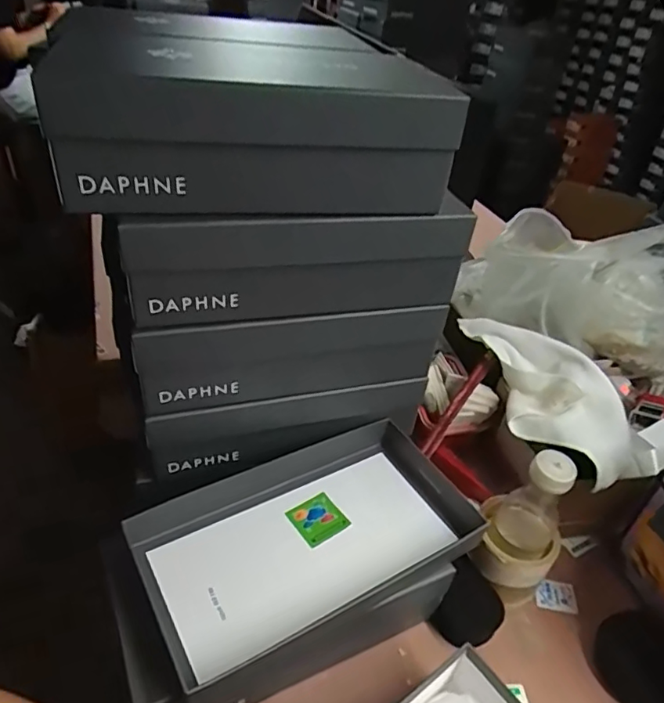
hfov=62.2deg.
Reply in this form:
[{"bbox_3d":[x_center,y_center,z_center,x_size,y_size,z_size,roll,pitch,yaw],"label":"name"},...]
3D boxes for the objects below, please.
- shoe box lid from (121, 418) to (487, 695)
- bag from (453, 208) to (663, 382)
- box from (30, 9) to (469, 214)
[{"bbox_3d":[-0.015,0.174,0.526,0.309,0.045,0.167,-18,43,-28],"label":"shoe box lid"},{"bbox_3d":[0.388,-0.113,0.805,0.346,0.216,0.193,11,37,7],"label":"bag"},{"bbox_3d":[-0.074,-0.195,0.466,0.308,0.096,0.183,-7,39,-17],"label":"box"}]

